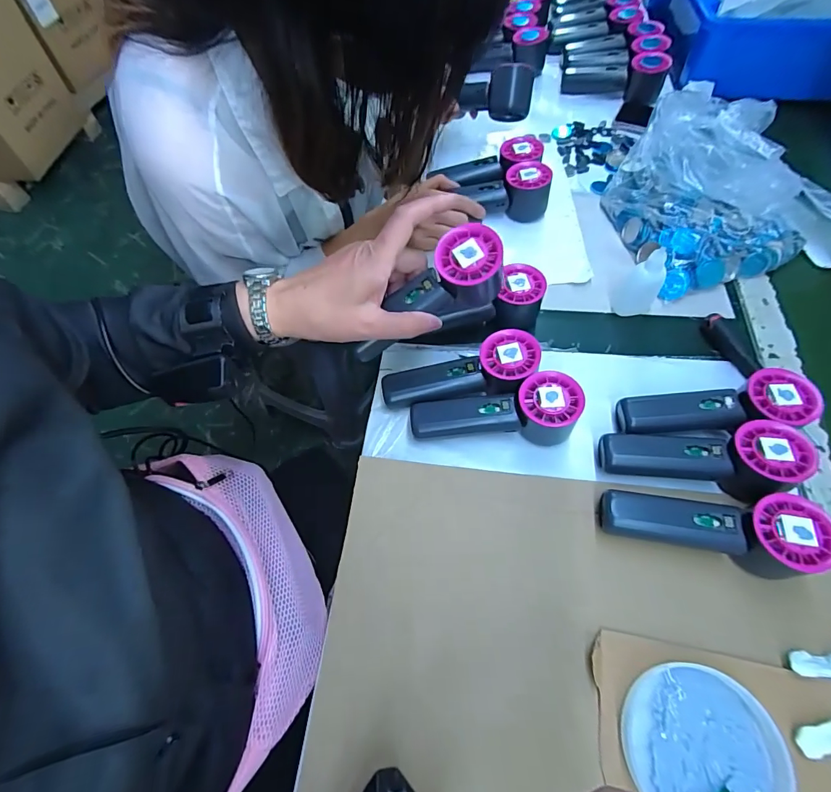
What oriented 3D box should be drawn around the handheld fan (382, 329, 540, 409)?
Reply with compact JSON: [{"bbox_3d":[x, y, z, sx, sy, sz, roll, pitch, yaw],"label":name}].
[{"bbox_3d":[0.043,-0.020,0.427,0.149,0.053,0.058,-3,61,0],"label":"handheld fan"}]

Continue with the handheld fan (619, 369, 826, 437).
[{"bbox_3d":[0.274,0.011,0.398,0.153,0.051,0.050,0,61,2],"label":"handheld fan"}]

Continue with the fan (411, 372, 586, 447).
[{"bbox_3d":[0.074,0.015,0.405,0.153,0.050,0.049,-1,61,1],"label":"fan"}]

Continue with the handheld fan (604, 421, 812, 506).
[{"bbox_3d":[0.245,0.058,0.369,0.156,0.046,0.061,0,61,2],"label":"handheld fan"}]

